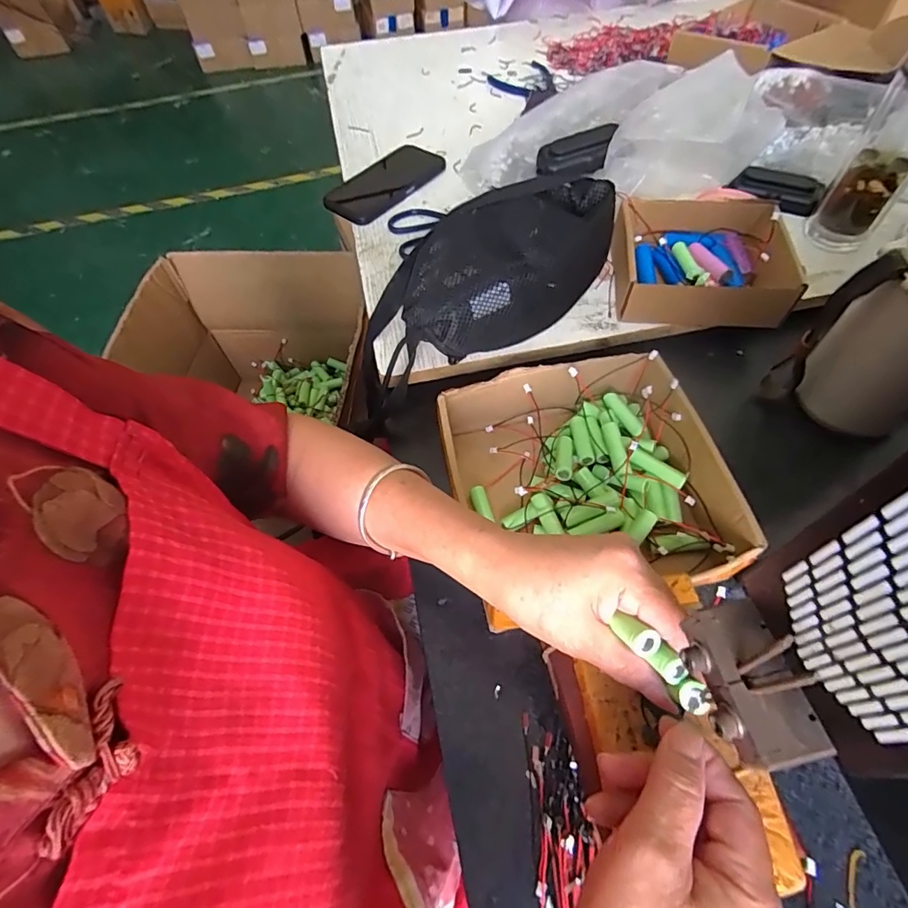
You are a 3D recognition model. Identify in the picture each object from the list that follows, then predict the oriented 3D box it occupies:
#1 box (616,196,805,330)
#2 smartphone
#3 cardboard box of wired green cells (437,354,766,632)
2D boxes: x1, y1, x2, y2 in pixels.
[{"bbox_3d":[0.253,-0.199,0.511,0.163,0.058,0.138,6,60,7],"label":"box"},{"bbox_3d":[-0.092,-0.362,0.654,0.089,0.013,0.176,32,66,21],"label":"smartphone"},{"bbox_3d":[0.103,0.017,0.416,0.209,0.065,0.199,-9,59,-2],"label":"cardboard box of wired green cells"}]

